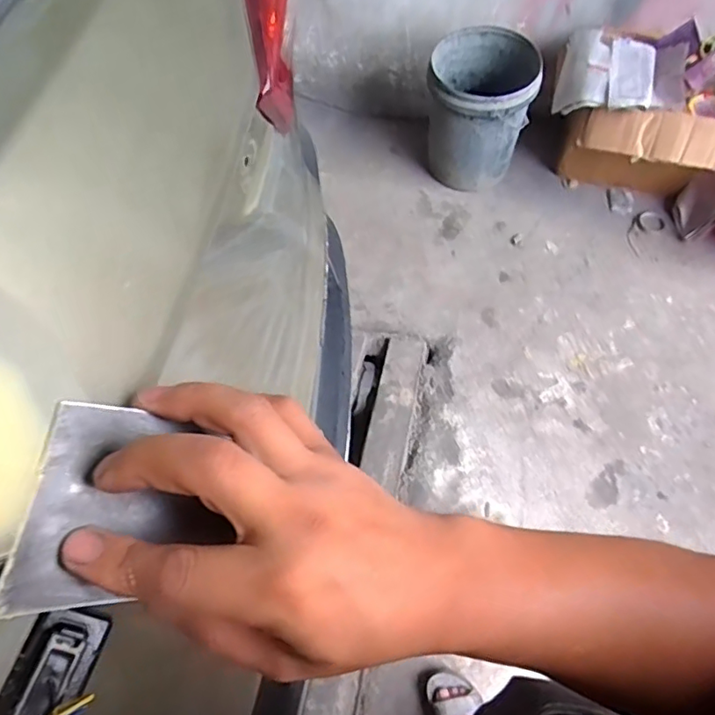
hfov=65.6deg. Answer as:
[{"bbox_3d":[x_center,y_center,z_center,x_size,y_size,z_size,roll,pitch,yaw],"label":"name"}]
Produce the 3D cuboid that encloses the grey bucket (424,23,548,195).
[{"bbox_3d":[0.368,-0.748,1.741,0.309,0.384,0.319,0,60,0],"label":"grey bucket"}]

